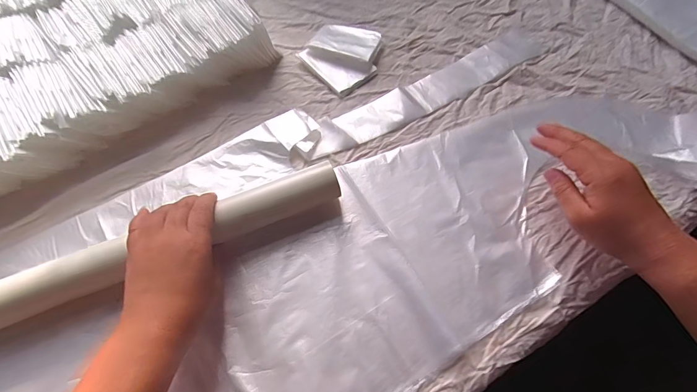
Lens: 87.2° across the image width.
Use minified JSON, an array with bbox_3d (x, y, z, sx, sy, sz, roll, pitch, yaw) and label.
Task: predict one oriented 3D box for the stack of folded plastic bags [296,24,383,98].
[{"bbox_3d":[-0.004,-0.186,0.473,0.099,0.019,0.098,-39,69,-18],"label":"stack of folded plastic bags"}]

